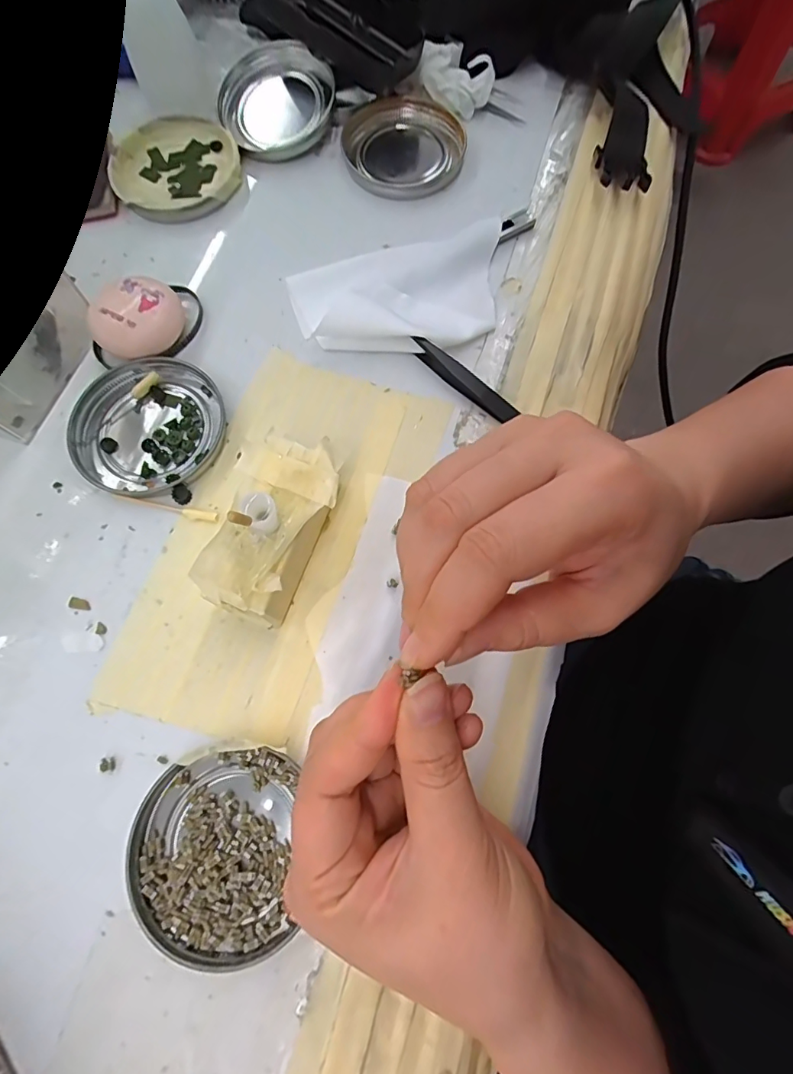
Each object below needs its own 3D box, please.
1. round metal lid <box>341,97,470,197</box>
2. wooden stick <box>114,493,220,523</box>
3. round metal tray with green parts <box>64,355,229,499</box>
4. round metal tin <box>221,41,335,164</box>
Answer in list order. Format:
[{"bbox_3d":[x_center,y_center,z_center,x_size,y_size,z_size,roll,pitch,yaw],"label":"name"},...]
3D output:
[{"bbox_3d":[0.003,-0.254,0.312,0.077,0.010,0.076,0,73,1],"label":"round metal lid"},{"bbox_3d":[-0.118,-0.015,0.246,0.056,0.004,0.006,10,74,4],"label":"wooden stick"},{"bbox_3d":[-0.132,-0.059,0.258,0.076,0.009,0.077,0,73,1],"label":"round metal tray with green parts"},{"bbox_3d":[-0.077,-0.284,0.314,0.070,0.031,0.056,-30,75,-8],"label":"round metal tin"}]

